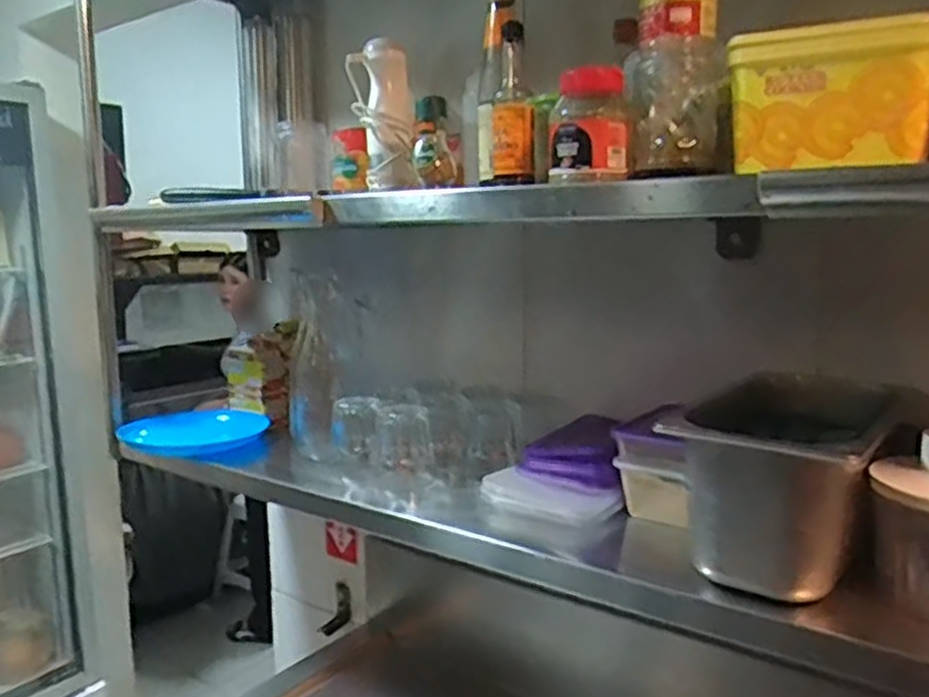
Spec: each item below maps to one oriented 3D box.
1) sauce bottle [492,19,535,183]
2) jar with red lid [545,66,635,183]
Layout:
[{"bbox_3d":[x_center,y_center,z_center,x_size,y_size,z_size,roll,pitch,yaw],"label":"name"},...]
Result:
[{"bbox_3d":[0.056,-0.276,0.886,0.048,0.170,0.052,0,8,4],"label":"sauce bottle"},{"bbox_3d":[0.132,-0.237,0.807,0.087,0.117,0.071,0,8,9],"label":"jar with red lid"}]

